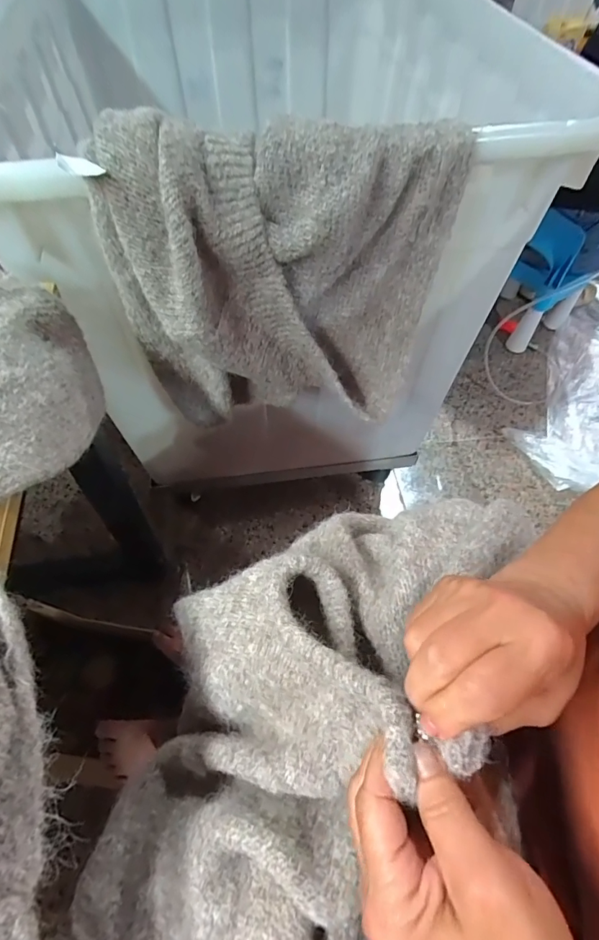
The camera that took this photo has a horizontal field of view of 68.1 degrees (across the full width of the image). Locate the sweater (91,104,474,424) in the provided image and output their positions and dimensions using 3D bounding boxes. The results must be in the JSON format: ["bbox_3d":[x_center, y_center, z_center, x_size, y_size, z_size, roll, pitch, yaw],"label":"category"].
[{"bbox_3d":[-0.012,-0.183,0.484,0.343,0.294,0.111,-5,58,-6],"label":"sweater"}]

